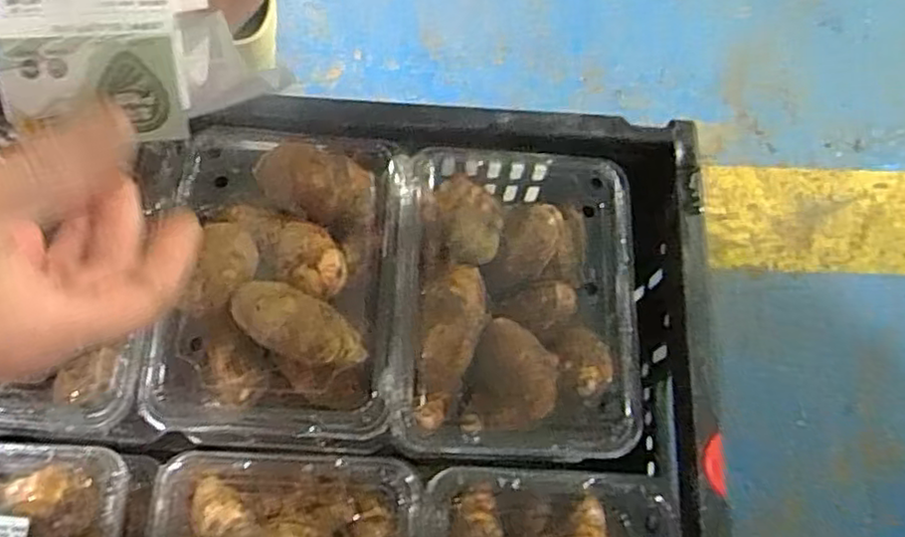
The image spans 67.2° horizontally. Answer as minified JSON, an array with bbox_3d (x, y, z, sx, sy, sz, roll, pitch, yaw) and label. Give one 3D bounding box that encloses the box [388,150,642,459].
[{"bbox_3d":[0.034,0.019,0.417,0.139,0.081,0.188,1,70,-3],"label":"box"}]

